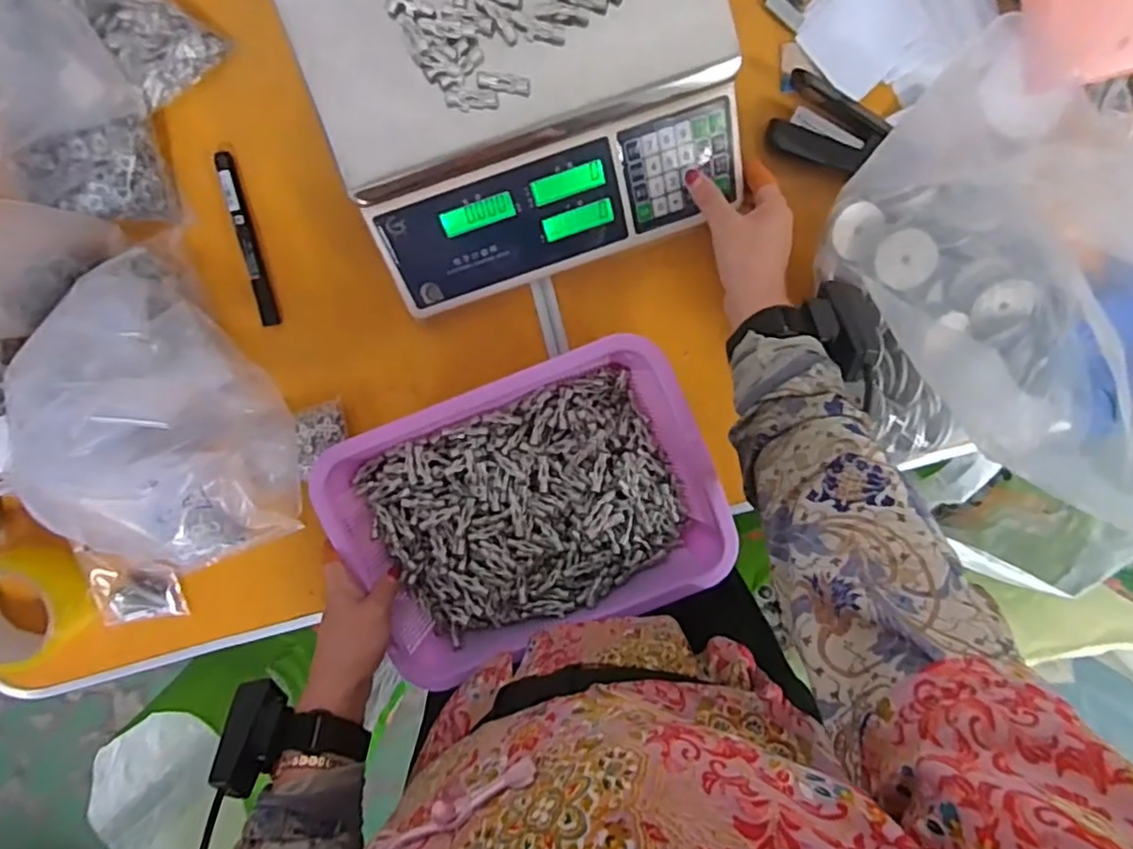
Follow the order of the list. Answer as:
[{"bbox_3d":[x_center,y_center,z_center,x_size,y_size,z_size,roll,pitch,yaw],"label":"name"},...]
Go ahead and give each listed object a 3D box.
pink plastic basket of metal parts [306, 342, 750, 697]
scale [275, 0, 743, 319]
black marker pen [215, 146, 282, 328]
[{"bbox_3d":[-0.031,0.071,0.556,0.297,0.059,0.220,-23,100,3],"label":"pink plastic basket of metal parts"},{"bbox_3d":[-0.035,-0.267,0.473,0.281,0.092,0.300,-18,100,2],"label":"scale"},{"bbox_3d":[-0.264,-0.151,0.543,0.013,0.017,0.139,-12,100,1],"label":"black marker pen"}]

